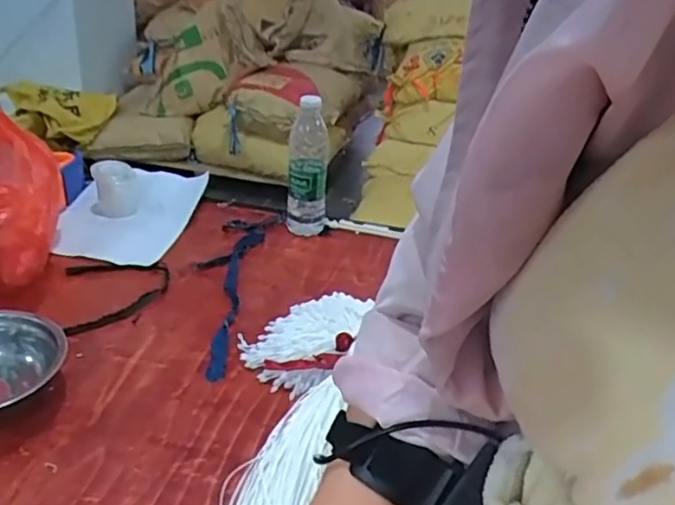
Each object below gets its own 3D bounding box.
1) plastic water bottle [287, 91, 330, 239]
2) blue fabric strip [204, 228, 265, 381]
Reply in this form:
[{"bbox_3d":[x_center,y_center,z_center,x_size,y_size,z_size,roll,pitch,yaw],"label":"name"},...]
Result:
[{"bbox_3d":[-0.044,-0.132,0.936,0.058,0.210,0.055,2,28,-6],"label":"plastic water bottle"},{"bbox_3d":[-0.137,0.043,0.808,0.037,0.014,0.343,5,28,-1],"label":"blue fabric strip"}]

